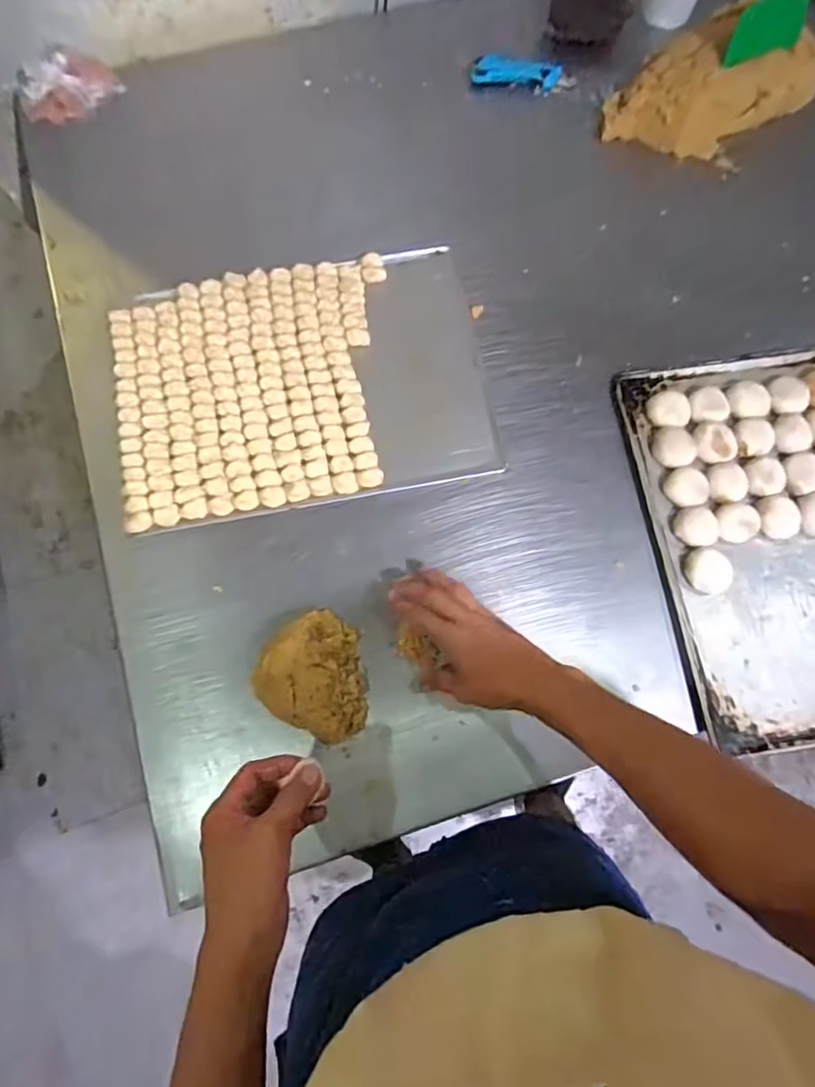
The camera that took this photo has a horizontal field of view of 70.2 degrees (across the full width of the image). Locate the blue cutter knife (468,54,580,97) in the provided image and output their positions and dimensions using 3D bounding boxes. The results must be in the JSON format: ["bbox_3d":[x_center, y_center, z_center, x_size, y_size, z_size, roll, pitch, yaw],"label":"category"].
[{"bbox_3d":[0.174,-0.705,0.873,0.156,0.021,0.037,8,75,0],"label":"blue cutter knife"}]

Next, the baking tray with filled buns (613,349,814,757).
[{"bbox_3d":[0.476,-0.018,0.688,0.356,0.030,0.465,-7,75,-4],"label":"baking tray with filled buns"}]

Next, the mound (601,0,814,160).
[{"bbox_3d":[0.428,-0.665,0.832,0.303,0.084,0.181,-25,77,-8],"label":"mound"}]

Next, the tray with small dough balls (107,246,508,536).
[{"bbox_3d":[-0.134,-0.208,0.743,0.452,0.027,0.333,-10,75,-4],"label":"tray with small dough balls"}]

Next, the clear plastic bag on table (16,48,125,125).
[{"bbox_3d":[-0.492,-0.666,0.839,0.142,0.057,0.080,-25,77,-8],"label":"clear plastic bag on table"}]

